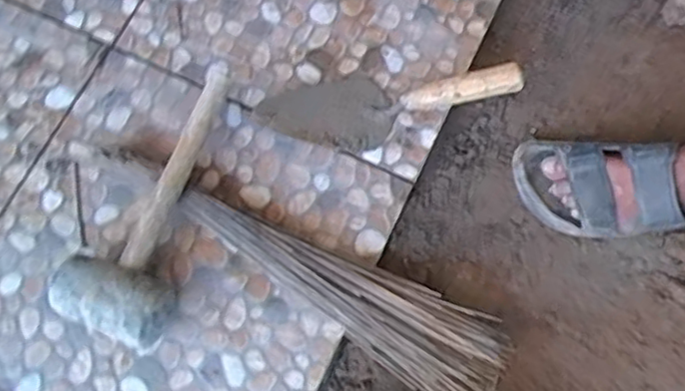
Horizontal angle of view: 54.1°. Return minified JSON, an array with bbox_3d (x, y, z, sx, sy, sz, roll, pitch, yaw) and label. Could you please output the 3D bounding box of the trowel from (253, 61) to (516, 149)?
[{"bbox_3d":[0.046,-0.110,0.762,0.297,0.078,0.092,-3,74,-1],"label":"trowel"}]

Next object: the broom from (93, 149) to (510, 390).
[{"bbox_3d":[-0.060,0.079,0.725,0.482,0.044,0.093,24,71,9],"label":"broom"}]

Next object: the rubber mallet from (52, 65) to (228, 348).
[{"bbox_3d":[-0.178,0.002,0.730,0.115,0.076,0.323,26,71,10],"label":"rubber mallet"}]

